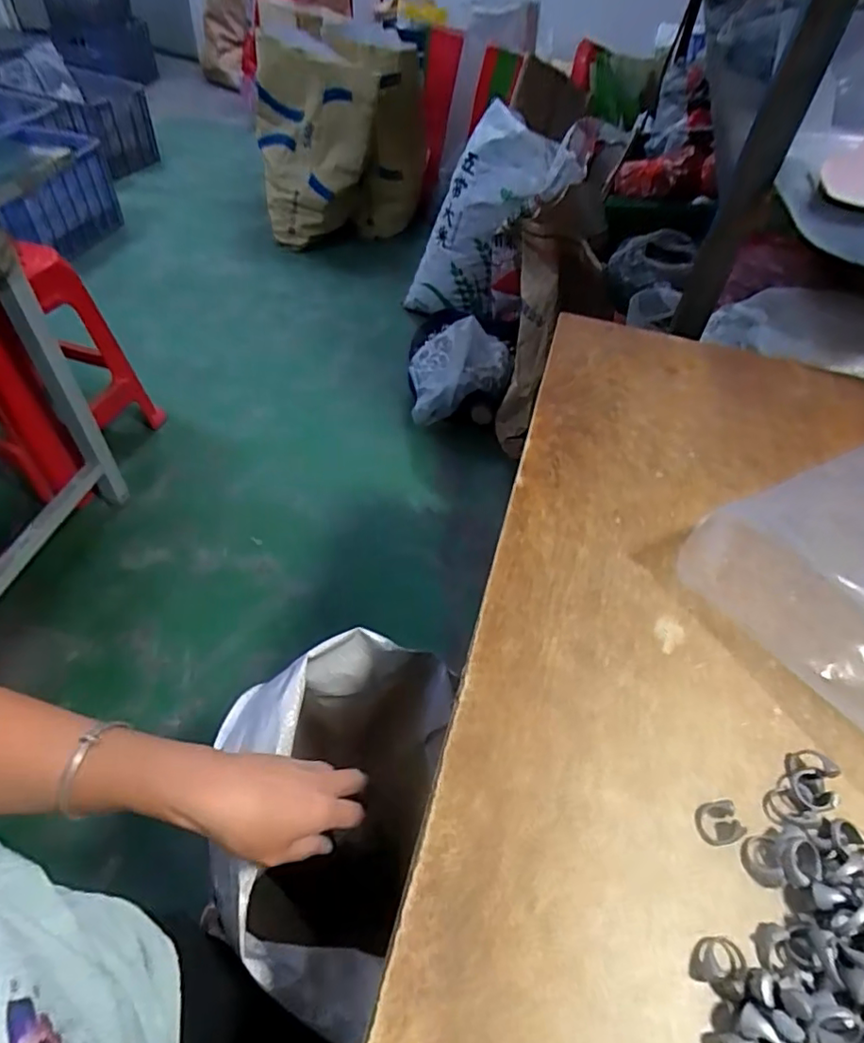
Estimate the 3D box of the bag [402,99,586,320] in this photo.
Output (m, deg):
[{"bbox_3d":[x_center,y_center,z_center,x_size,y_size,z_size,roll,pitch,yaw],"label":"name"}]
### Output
[{"bbox_3d":[0.134,-0.840,1.692,0.299,0.728,0.115,37,55,-5],"label":"bag"}]

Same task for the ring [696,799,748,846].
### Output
[{"bbox_3d":[0.169,0.178,0.335,0.022,0.012,0.022,2,51,-3],"label":"ring"}]

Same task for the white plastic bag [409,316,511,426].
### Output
[{"bbox_3d":[0.088,-0.425,1.580,0.295,0.242,0.211,-4,51,-9],"label":"white plastic bag"}]

